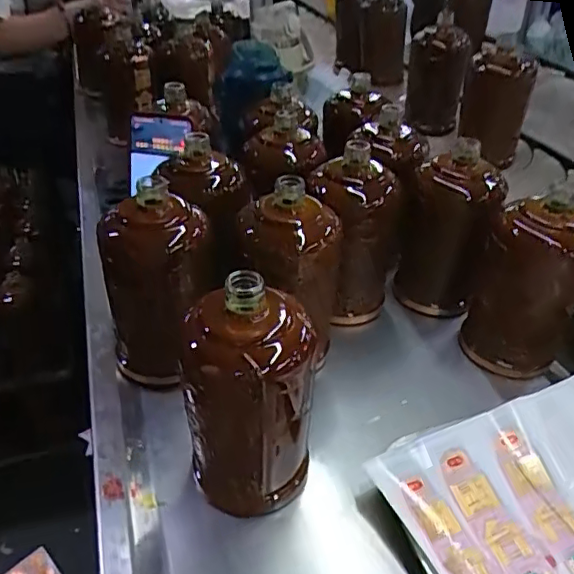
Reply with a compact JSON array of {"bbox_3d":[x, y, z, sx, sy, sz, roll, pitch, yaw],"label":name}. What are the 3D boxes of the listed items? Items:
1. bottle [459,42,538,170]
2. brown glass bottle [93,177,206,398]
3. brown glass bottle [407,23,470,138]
[{"bbox_3d":[0.308,-0.264,0.853,0.087,0.167,0.075,6,37,10],"label":"bottle"},{"bbox_3d":[-0.114,-0.001,0.502,0.085,0.171,0.085,28,45,34],"label":"brown glass bottle"},{"bbox_3d":[0.251,-0.346,0.962,0.090,0.150,0.086,6,37,10],"label":"brown glass bottle"}]

